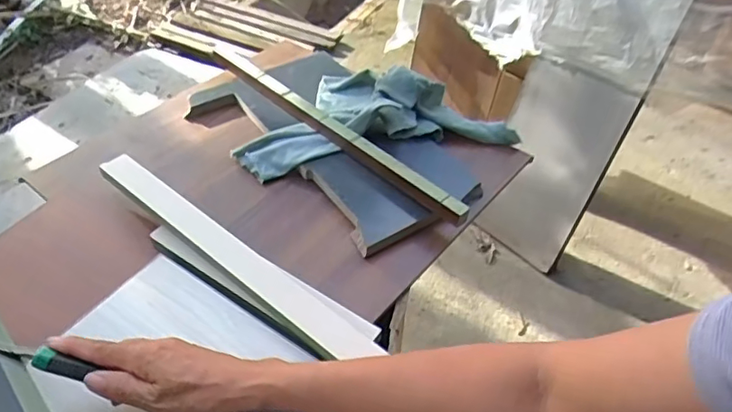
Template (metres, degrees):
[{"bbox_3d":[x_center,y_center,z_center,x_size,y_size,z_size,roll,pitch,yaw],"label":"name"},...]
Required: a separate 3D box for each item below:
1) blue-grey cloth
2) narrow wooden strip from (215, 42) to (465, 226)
[{"bbox_3d":[0.004,-0.137,0.745,0.360,0.067,0.173,-9,44,-13],"label":"blue-grey cloth"},{"bbox_3d":[-0.058,-0.106,0.709,0.021,0.025,0.456,-32,53,-33],"label":"narrow wooden strip"}]

